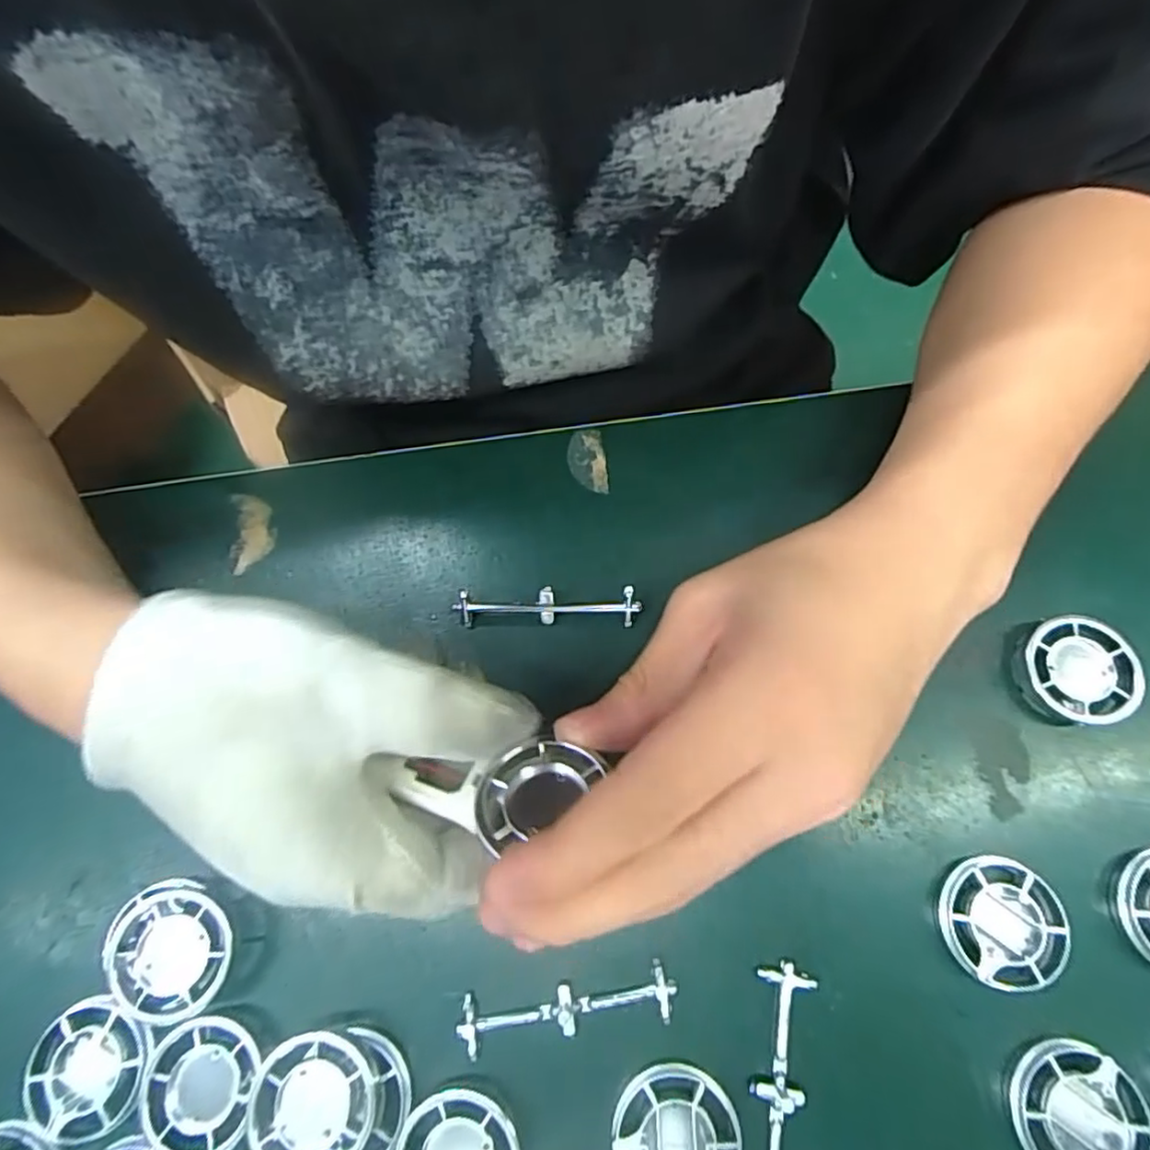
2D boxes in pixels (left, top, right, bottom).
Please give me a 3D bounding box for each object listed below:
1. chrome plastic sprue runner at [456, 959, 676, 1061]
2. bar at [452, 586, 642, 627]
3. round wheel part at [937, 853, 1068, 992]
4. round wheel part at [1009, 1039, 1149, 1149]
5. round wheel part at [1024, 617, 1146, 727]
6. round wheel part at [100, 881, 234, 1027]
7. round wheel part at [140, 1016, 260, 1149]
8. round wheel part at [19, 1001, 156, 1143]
[{"bbox_3d":[-0.003,0.143,0.216,0.071,0.004,0.017,-10,72,-1],"label":"chrome plastic sprue runner"},{"bbox_3d":[-0.011,0.013,0.258,0.072,0.014,0.012,-1,72,2],"label":"bar"},{"bbox_3d":[0.144,0.117,0.222,0.038,0.011,0.038,-1,72,2],"label":"round wheel part"},{"bbox_3d":[0.156,0.169,0.206,0.039,0.015,0.038,-1,72,2],"label":"round wheel part"},{"bbox_3d":[0.188,0.036,0.247,0.038,0.015,0.040,-1,72,2],"label":"round wheel part"},{"bbox_3d":[-0.132,0.123,0.217,0.036,0.012,0.041,-23,73,-5],"label":"round wheel part"},{"bbox_3d":[-0.119,0.162,0.206,0.037,0.006,0.036,-1,72,2],"label":"round wheel part"},{"bbox_3d":[-0.157,0.159,0.212,0.039,0.008,0.039,-1,72,2],"label":"round wheel part"}]

